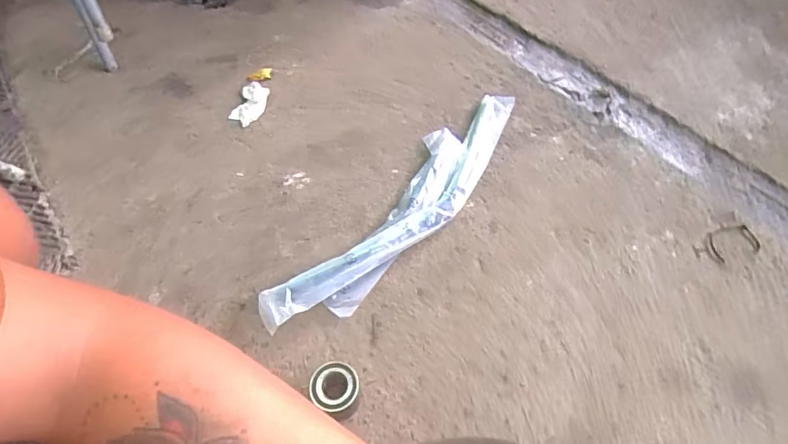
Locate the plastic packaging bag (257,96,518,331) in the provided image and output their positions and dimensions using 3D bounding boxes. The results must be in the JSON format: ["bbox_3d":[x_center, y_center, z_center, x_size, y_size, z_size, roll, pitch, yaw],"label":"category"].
[{"bbox_3d":[0.038,-0.045,0.715,0.130,0.046,0.567,30,61,20],"label":"plastic packaging bag"}]

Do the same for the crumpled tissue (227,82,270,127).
[{"bbox_3d":[-0.273,-0.226,0.865,0.056,0.016,0.098,10,56,8],"label":"crumpled tissue"}]

